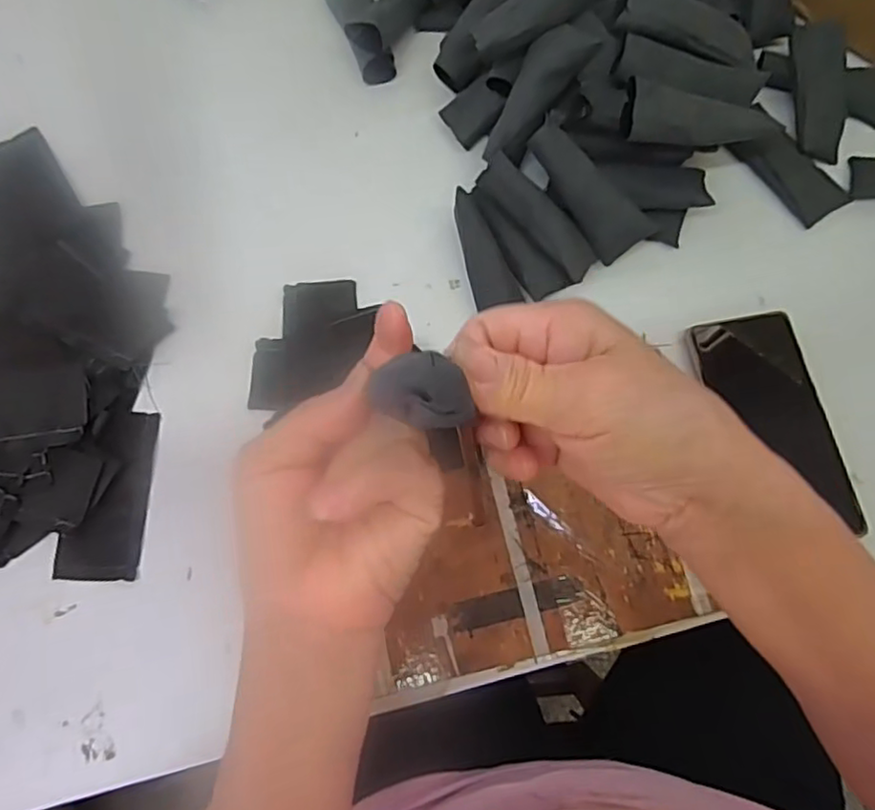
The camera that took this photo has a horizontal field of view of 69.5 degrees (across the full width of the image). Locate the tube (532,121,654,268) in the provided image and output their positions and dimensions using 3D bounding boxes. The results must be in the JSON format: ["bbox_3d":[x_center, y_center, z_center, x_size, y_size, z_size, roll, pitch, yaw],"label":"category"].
[{"bbox_3d":[0.106,-0.151,0.446,0.032,0.029,0.103,-43,98,-10],"label":"tube"}]

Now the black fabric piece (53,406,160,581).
[{"bbox_3d":[-0.223,0.059,0.428,0.057,0.012,0.114,2,74,3],"label":"black fabric piece"}]

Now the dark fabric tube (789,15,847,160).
[{"bbox_3d":[0.294,-0.242,0.488,0.038,0.015,0.101,-1,97,2],"label":"dark fabric tube"}]

